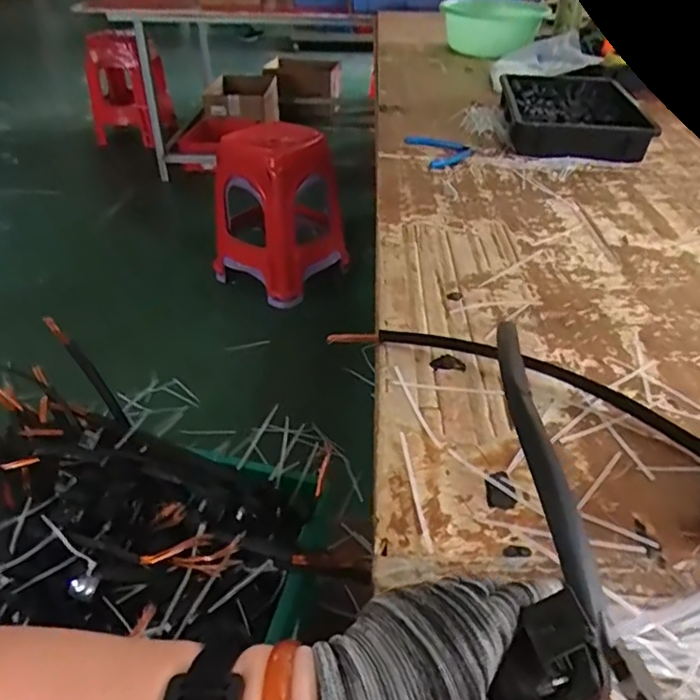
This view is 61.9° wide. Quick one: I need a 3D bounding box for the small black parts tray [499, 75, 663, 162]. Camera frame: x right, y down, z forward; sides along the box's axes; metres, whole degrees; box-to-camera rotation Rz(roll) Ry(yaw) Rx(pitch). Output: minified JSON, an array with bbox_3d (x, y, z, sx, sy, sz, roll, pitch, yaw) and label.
[{"bbox_3d":[0.438,-0.485,1.171,0.246,0.068,0.415,4,38,5],"label":"small black parts tray"}]

